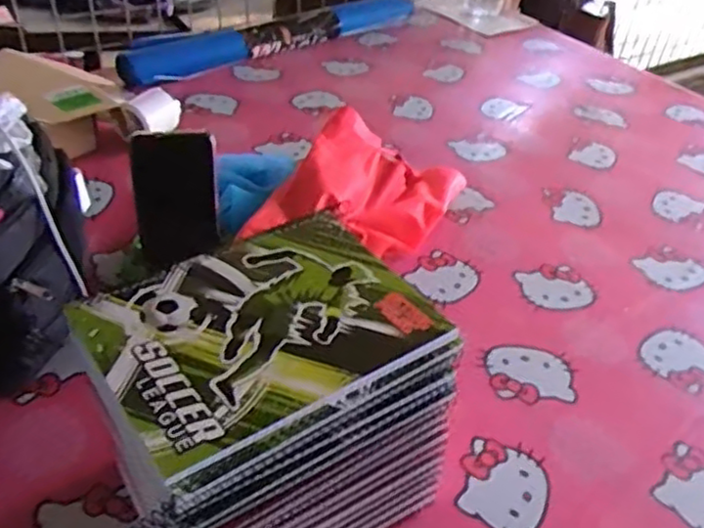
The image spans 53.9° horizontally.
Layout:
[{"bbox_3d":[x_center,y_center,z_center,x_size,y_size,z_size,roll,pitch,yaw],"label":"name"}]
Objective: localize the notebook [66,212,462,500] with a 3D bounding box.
[{"bbox_3d":[-0.053,0.040,0.434,0.200,0.014,0.147,-23,48,-29],"label":"notebook"}]

